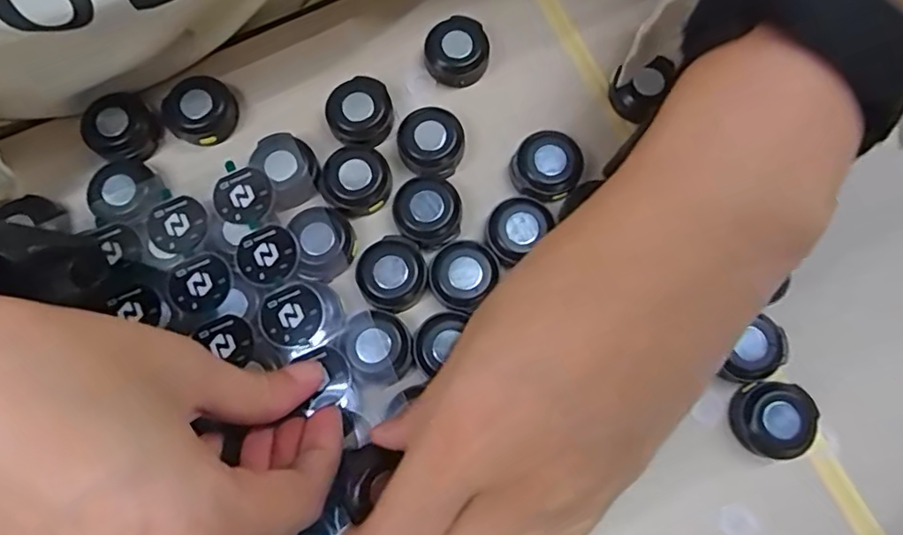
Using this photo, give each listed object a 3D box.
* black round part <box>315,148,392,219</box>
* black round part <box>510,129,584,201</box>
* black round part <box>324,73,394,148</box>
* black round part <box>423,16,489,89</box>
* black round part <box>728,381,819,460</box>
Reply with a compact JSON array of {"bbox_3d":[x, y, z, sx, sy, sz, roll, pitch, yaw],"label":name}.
[{"bbox_3d":[-0.042,-0.036,0.243,0.030,0.011,0.027,1,77,-1],"label":"black round part"},{"bbox_3d":[0.042,-0.044,0.243,0.028,0.010,0.028,0,77,-1],"label":"black round part"},{"bbox_3d":[-0.041,-0.068,0.251,0.027,0.013,0.032,29,78,6],"label":"black round part"},{"bbox_3d":[0.002,-0.099,0.257,0.029,0.011,0.030,0,77,-1],"label":"black round part"},{"bbox_3d":[0.127,0.060,0.221,0.029,0.010,0.028,5,77,0],"label":"black round part"}]

